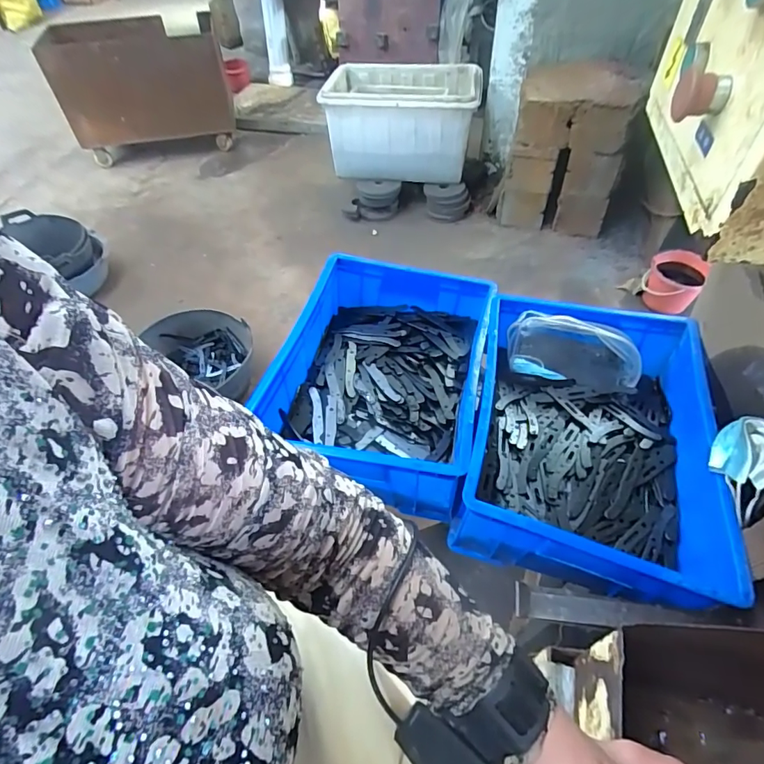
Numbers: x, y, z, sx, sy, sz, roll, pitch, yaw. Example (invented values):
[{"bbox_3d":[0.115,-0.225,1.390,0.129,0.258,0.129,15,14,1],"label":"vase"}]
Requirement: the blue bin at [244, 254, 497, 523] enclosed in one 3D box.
[{"bbox_3d":[0.007,-0.025,0.723,0.284,0.120,0.394,10,53,10],"label":"blue bin"}]

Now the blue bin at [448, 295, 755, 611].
[{"bbox_3d":[0.284,0.064,0.647,0.294,0.123,0.417,11,53,11],"label":"blue bin"}]

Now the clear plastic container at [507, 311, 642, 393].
[{"bbox_3d":[0.309,-0.048,0.741,0.207,0.106,0.040,13,12,11],"label":"clear plastic container"}]

